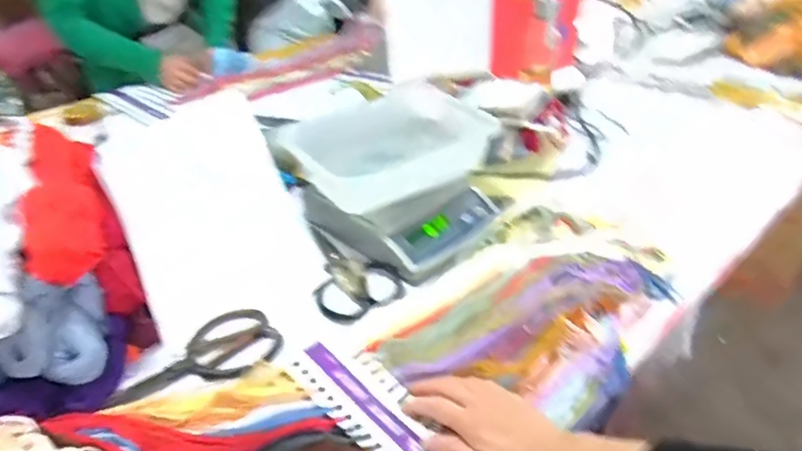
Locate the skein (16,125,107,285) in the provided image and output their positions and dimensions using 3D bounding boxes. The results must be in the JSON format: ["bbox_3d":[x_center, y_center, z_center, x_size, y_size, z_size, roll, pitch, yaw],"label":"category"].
[{"bbox_3d":[-0.382,-0.045,0.661,0.066,0.055,0.284,-15,39,-18],"label":"skein"}]

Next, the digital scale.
[{"bbox_3d":[0.003,-0.068,0.852,0.270,0.135,0.281,27,45,32],"label":"digital scale"}]

